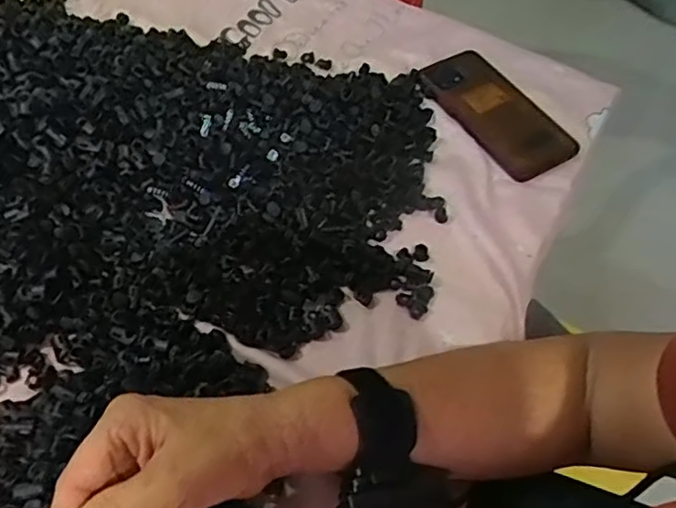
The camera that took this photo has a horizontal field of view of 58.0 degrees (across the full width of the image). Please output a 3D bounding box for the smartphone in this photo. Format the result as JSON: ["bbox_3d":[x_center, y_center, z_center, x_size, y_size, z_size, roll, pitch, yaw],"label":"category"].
[{"bbox_3d":[0.155,-0.145,0.594,0.086,0.008,0.168,-28,62,-19],"label":"smartphone"}]

